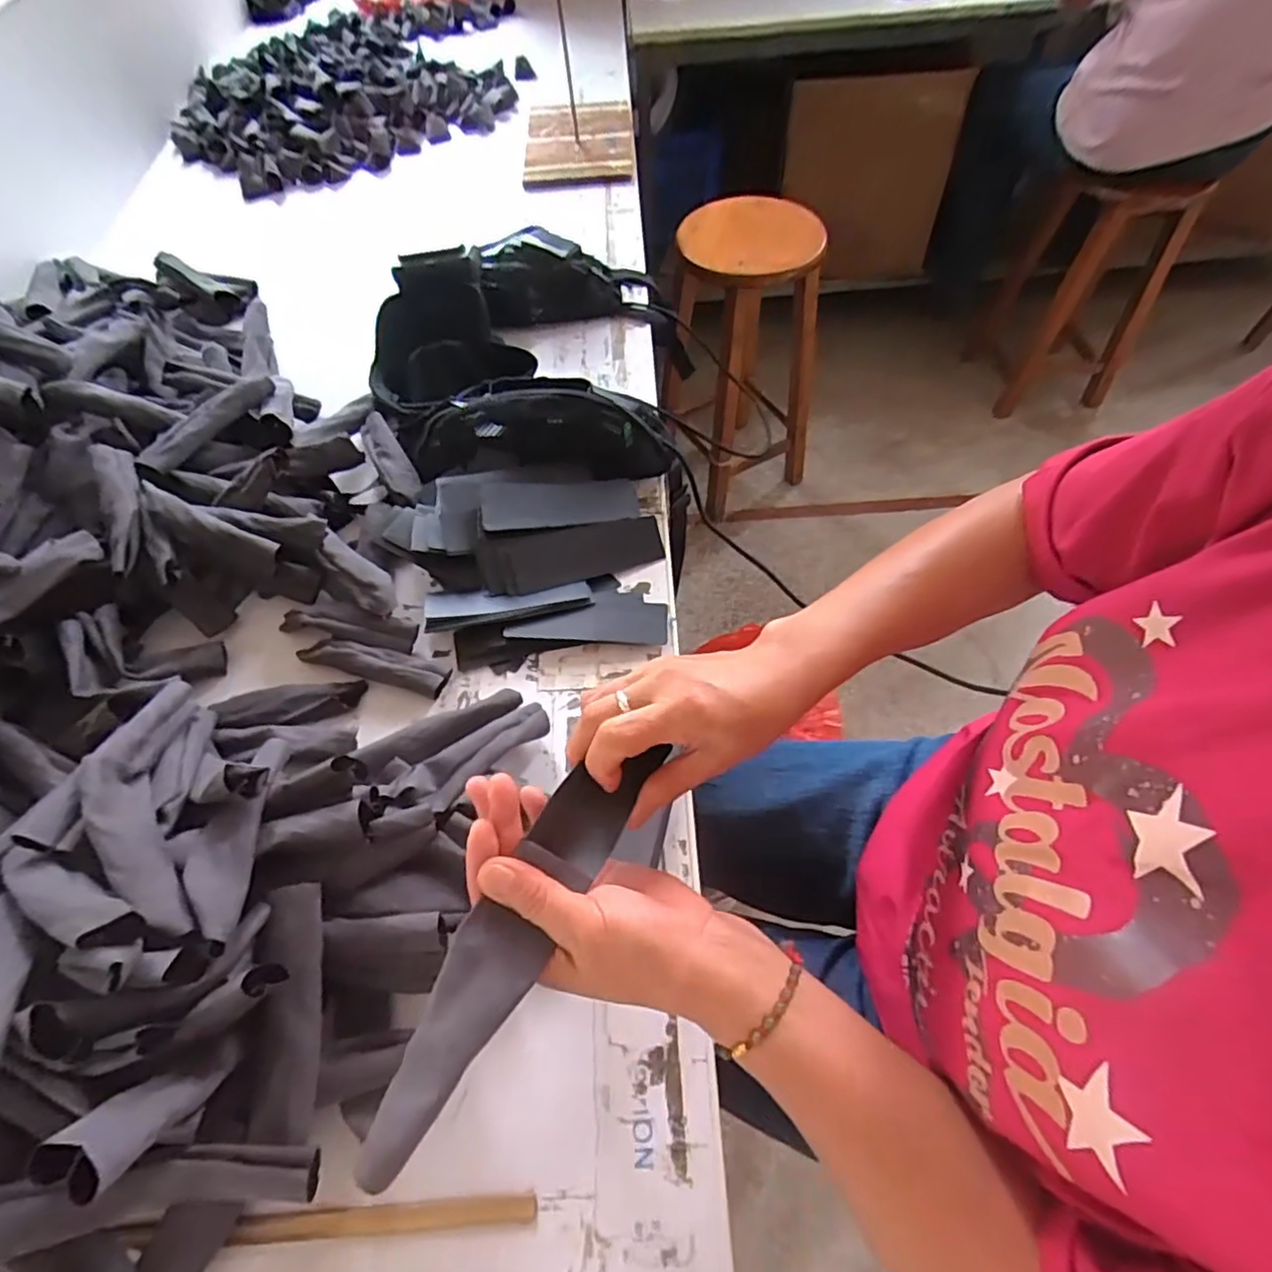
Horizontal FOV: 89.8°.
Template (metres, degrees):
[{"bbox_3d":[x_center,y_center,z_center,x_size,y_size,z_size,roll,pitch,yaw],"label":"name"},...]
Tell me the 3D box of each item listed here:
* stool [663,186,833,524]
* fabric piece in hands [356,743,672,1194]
[{"bbox_3d":[0.245,-0.612,1.477,0.307,0.644,0.270,-11,59,-3],"label":"stool"},{"bbox_3d":[-0.059,0.142,0.315,0.041,0.010,0.215,27,60,15],"label":"fabric piece in hands"}]

